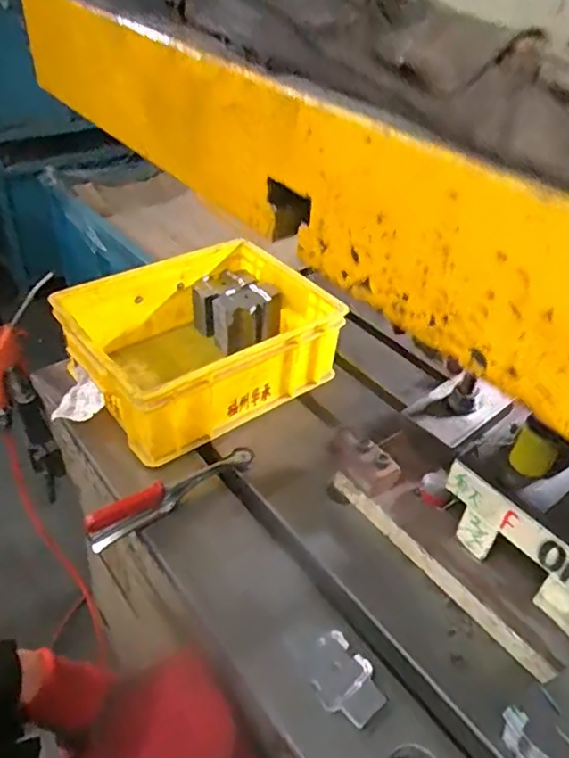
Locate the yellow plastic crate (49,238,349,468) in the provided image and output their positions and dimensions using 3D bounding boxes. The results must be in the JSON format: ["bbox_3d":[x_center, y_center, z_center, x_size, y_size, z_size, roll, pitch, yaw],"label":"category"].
[{"bbox_3d":[-0.121,-0.057,0.846,0.340,0.130,0.272,-23,47,-30],"label":"yellow plastic crate"}]

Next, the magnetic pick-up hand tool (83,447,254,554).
[{"bbox_3d":[-0.128,0.130,0.691,0.212,0.039,0.019,-23,47,-30],"label":"magnetic pick-up hand tool"}]

